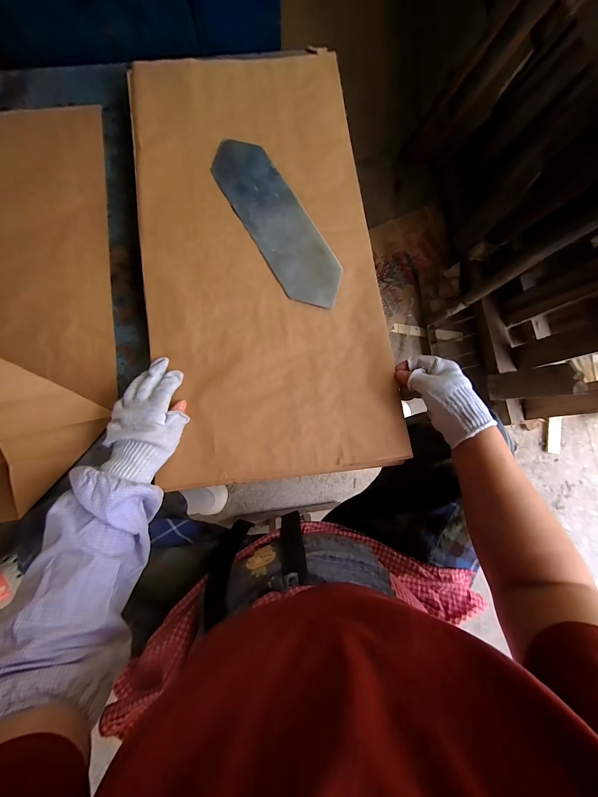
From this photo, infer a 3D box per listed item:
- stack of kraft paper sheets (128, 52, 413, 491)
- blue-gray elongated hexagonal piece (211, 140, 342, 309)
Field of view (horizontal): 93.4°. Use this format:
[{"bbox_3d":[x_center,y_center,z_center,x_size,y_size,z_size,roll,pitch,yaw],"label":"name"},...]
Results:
[{"bbox_3d":[-0.064,-0.238,0.447,0.354,0.021,0.703,-8,81,-1],"label":"stack of kraft paper sheets"},{"bbox_3d":[-0.037,-0.285,0.453,0.094,0.008,0.317,-30,83,-6],"label":"blue-gray elongated hexagonal piece"}]

